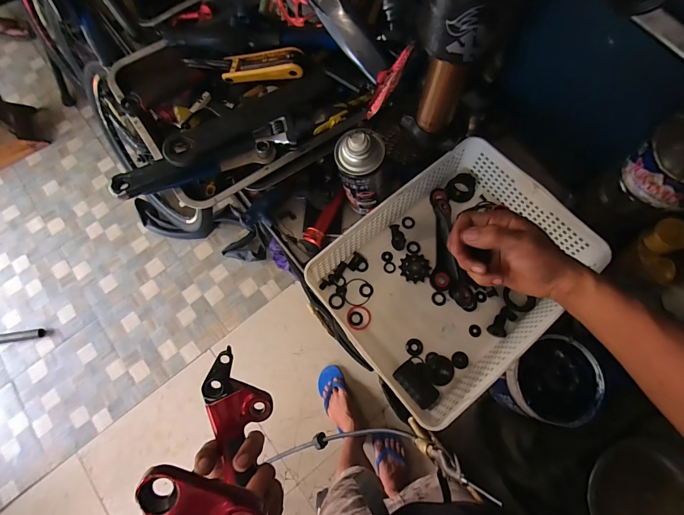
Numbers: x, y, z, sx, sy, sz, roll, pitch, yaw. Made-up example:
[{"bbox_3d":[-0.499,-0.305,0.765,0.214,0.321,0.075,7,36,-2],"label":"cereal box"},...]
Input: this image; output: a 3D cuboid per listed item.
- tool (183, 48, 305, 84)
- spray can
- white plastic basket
[{"bbox_3d":[-0.145,-0.294,0.520,0.173,0.034,0.035,4,75,4],"label":"tool"},{"bbox_3d":[0.024,-0.112,0.462,0.056,0.152,0.051,0,74,2],"label":"spray can"},{"bbox_3d":[0.148,0.016,0.474,0.322,0.082,0.247,-40,77,-9],"label":"white plastic basket"}]

